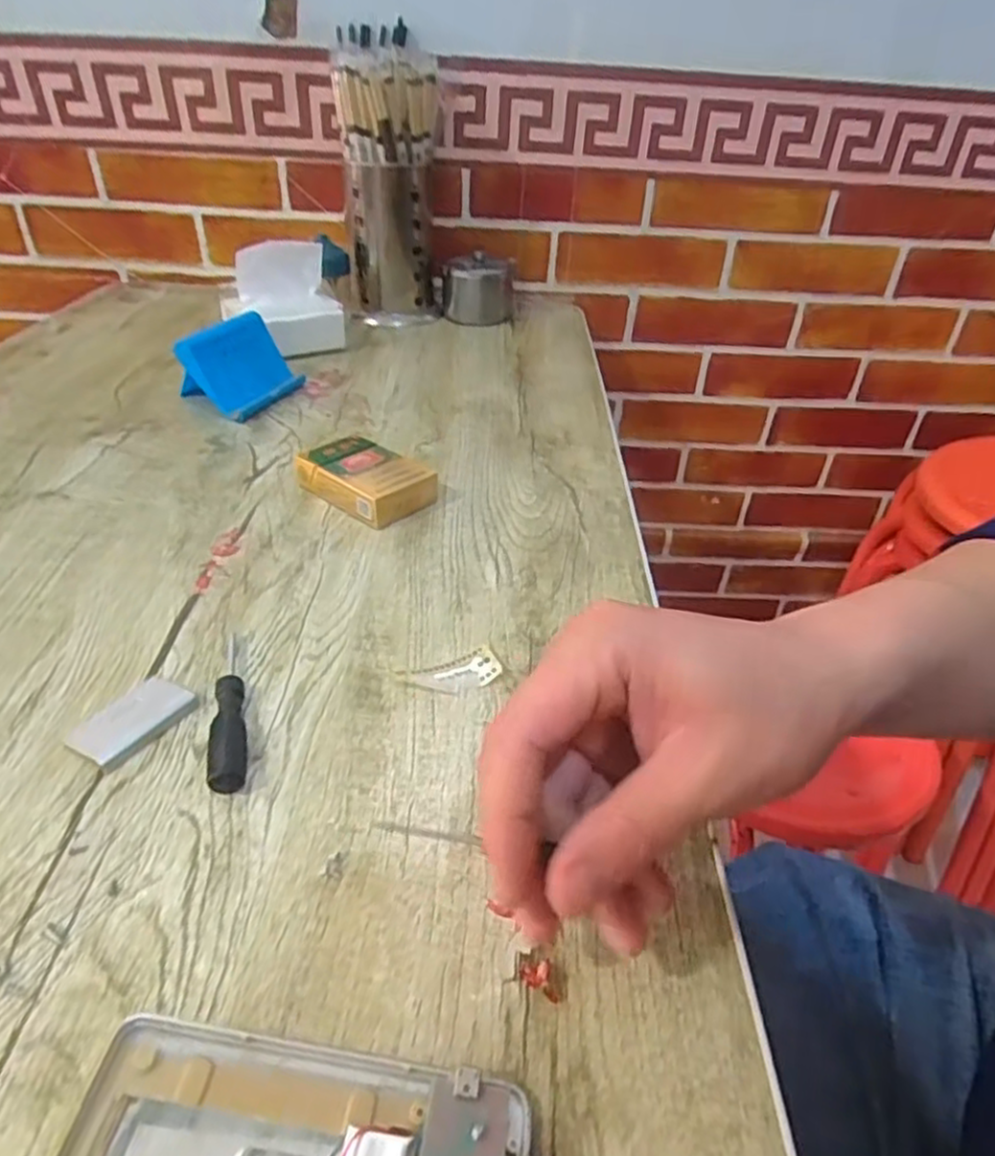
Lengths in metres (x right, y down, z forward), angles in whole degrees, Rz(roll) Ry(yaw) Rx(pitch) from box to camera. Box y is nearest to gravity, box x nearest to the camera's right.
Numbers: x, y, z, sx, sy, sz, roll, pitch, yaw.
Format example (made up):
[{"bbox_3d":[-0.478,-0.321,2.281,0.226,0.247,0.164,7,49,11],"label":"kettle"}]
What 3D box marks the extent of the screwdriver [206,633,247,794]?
[{"bbox_3d":[-0.126,0.057,0.345,0.015,0.014,0.102,-8,37,-14],"label":"screwdriver"}]

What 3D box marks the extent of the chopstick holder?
[{"bbox_3d":[-0.113,-0.419,0.792,0.100,0.261,0.116,1,36,-2],"label":"chopstick holder"}]

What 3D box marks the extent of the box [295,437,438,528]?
[{"bbox_3d":[-0.091,-0.068,0.509,0.088,0.026,0.052,28,43,30],"label":"box"}]

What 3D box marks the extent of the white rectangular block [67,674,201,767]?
[{"bbox_3d":[-0.169,0.065,0.339,0.033,0.005,0.050,22,40,24],"label":"white rectangular block"}]

